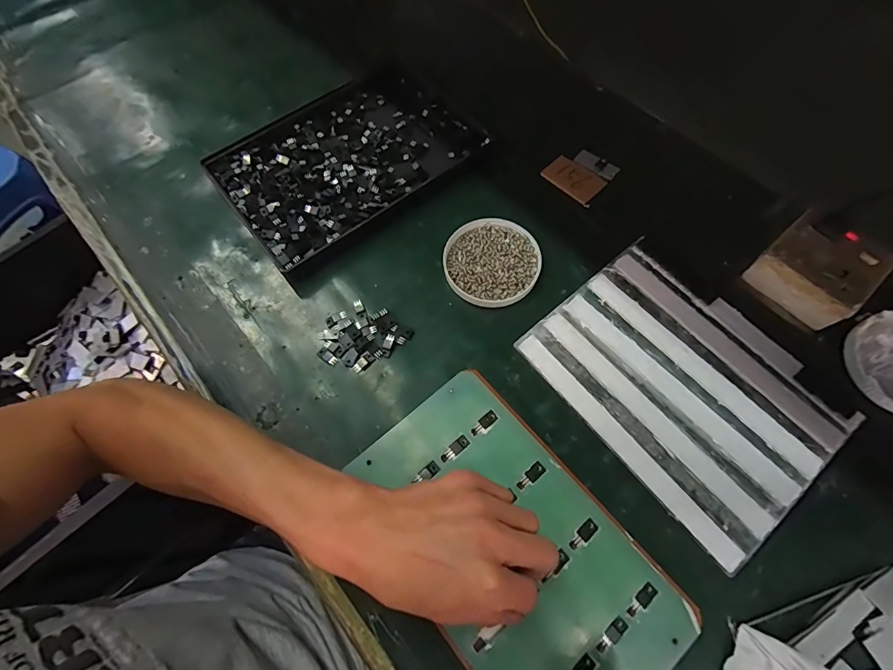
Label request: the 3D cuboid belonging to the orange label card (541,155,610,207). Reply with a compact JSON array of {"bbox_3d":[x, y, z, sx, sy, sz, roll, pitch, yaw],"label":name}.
[{"bbox_3d":[0.148,-0.181,0.488,0.067,0.004,0.042,41,77,13],"label":"orange label card"}]

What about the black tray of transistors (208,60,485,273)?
[{"bbox_3d":[-0.112,-0.209,0.493,0.282,0.026,0.193,-37,70,-13],"label":"black tray of transistors"}]

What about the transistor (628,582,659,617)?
[{"bbox_3d":[0.139,0.189,0.298,0.026,0.004,0.010,-38,70,-14],"label":"transistor"}]

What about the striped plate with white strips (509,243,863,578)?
[{"bbox_3d":[0.212,0.042,0.381,0.183,0.008,0.244,-37,70,-13],"label":"striped plate with white strips"}]

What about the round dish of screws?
[{"bbox_3d":[0.047,-0.077,0.435,0.095,0.011,0.100,-1,66,2],"label":"round dish of screws"}]

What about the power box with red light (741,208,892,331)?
[{"bbox_3d":[0.359,-0.066,0.404,0.082,0.038,0.087,-40,71,-14],"label":"power box with red light"}]

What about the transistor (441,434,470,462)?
[{"bbox_3d":[0.007,0.093,0.343,0.026,0.004,0.011,-38,70,-14],"label":"transistor"}]

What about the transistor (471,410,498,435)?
[{"bbox_3d":[0.031,0.074,0.352,0.027,0.004,0.010,-39,70,-14],"label":"transistor"}]

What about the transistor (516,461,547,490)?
[{"bbox_3d":[0.067,0.112,0.333,0.026,0.004,0.011,-37,70,-13],"label":"transistor"}]

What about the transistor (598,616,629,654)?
[{"bbox_3d":[0.115,0.208,0.291,0.026,0.004,0.010,-33,69,-12],"label":"transistor"}]

